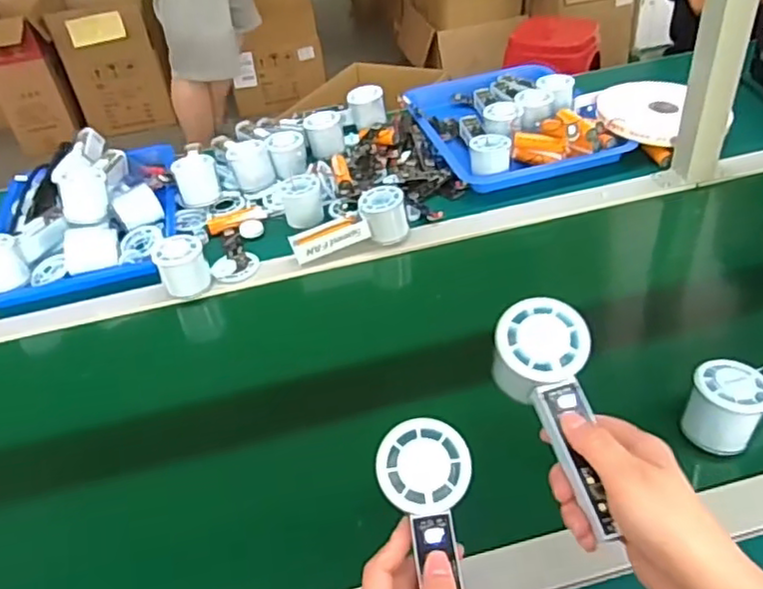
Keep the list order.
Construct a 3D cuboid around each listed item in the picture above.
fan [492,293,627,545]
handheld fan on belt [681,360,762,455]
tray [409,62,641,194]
[{"bbox_3d":[0.111,0.078,0.418,0.061,0.053,0.144,-11,73,-5],"label":"fan"},{"bbox_3d":[0.325,0.078,0.544,0.147,0.060,0.052,-22,42,-18],"label":"handheld fan on belt"},{"bbox_3d":[0.188,-0.276,0.979,0.249,0.062,0.318,-14,40,-9],"label":"tray"}]

